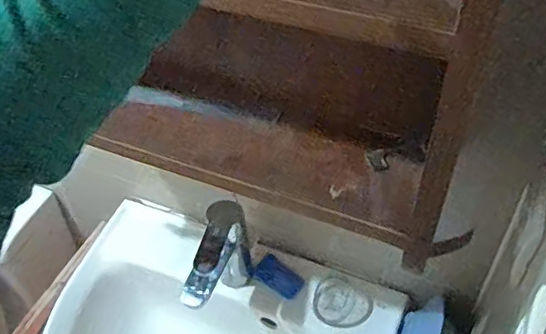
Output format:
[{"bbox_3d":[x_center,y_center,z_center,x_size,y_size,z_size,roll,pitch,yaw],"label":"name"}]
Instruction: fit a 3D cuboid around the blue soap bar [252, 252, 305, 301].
[{"bbox_3d":[0.008,0.159,0.821,0.070,0.016,0.042,30,53,28],"label":"blue soap bar"}]

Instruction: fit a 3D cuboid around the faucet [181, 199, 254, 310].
[{"bbox_3d":[-0.067,0.129,0.753,0.047,0.142,0.148,12,47,13],"label":"faucet"}]

